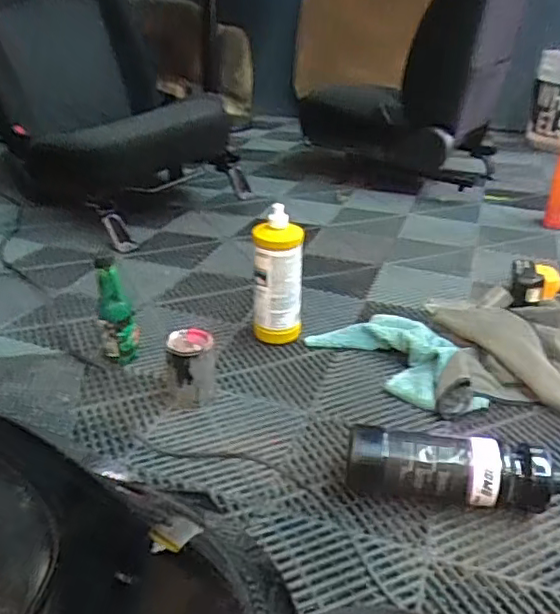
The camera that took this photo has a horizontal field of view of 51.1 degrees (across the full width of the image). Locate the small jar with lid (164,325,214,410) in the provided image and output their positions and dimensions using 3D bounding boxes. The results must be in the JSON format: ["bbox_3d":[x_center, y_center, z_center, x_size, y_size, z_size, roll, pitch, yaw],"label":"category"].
[{"bbox_3d":[-0.135,0.091,0.881,0.070,0.103,0.084,-4,29,-13],"label":"small jar with lid"}]

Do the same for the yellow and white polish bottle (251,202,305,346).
[{"bbox_3d":[-0.002,-0.047,1.001,0.082,0.241,0.070,1,28,-4],"label":"yellow and white polish bottle"}]

